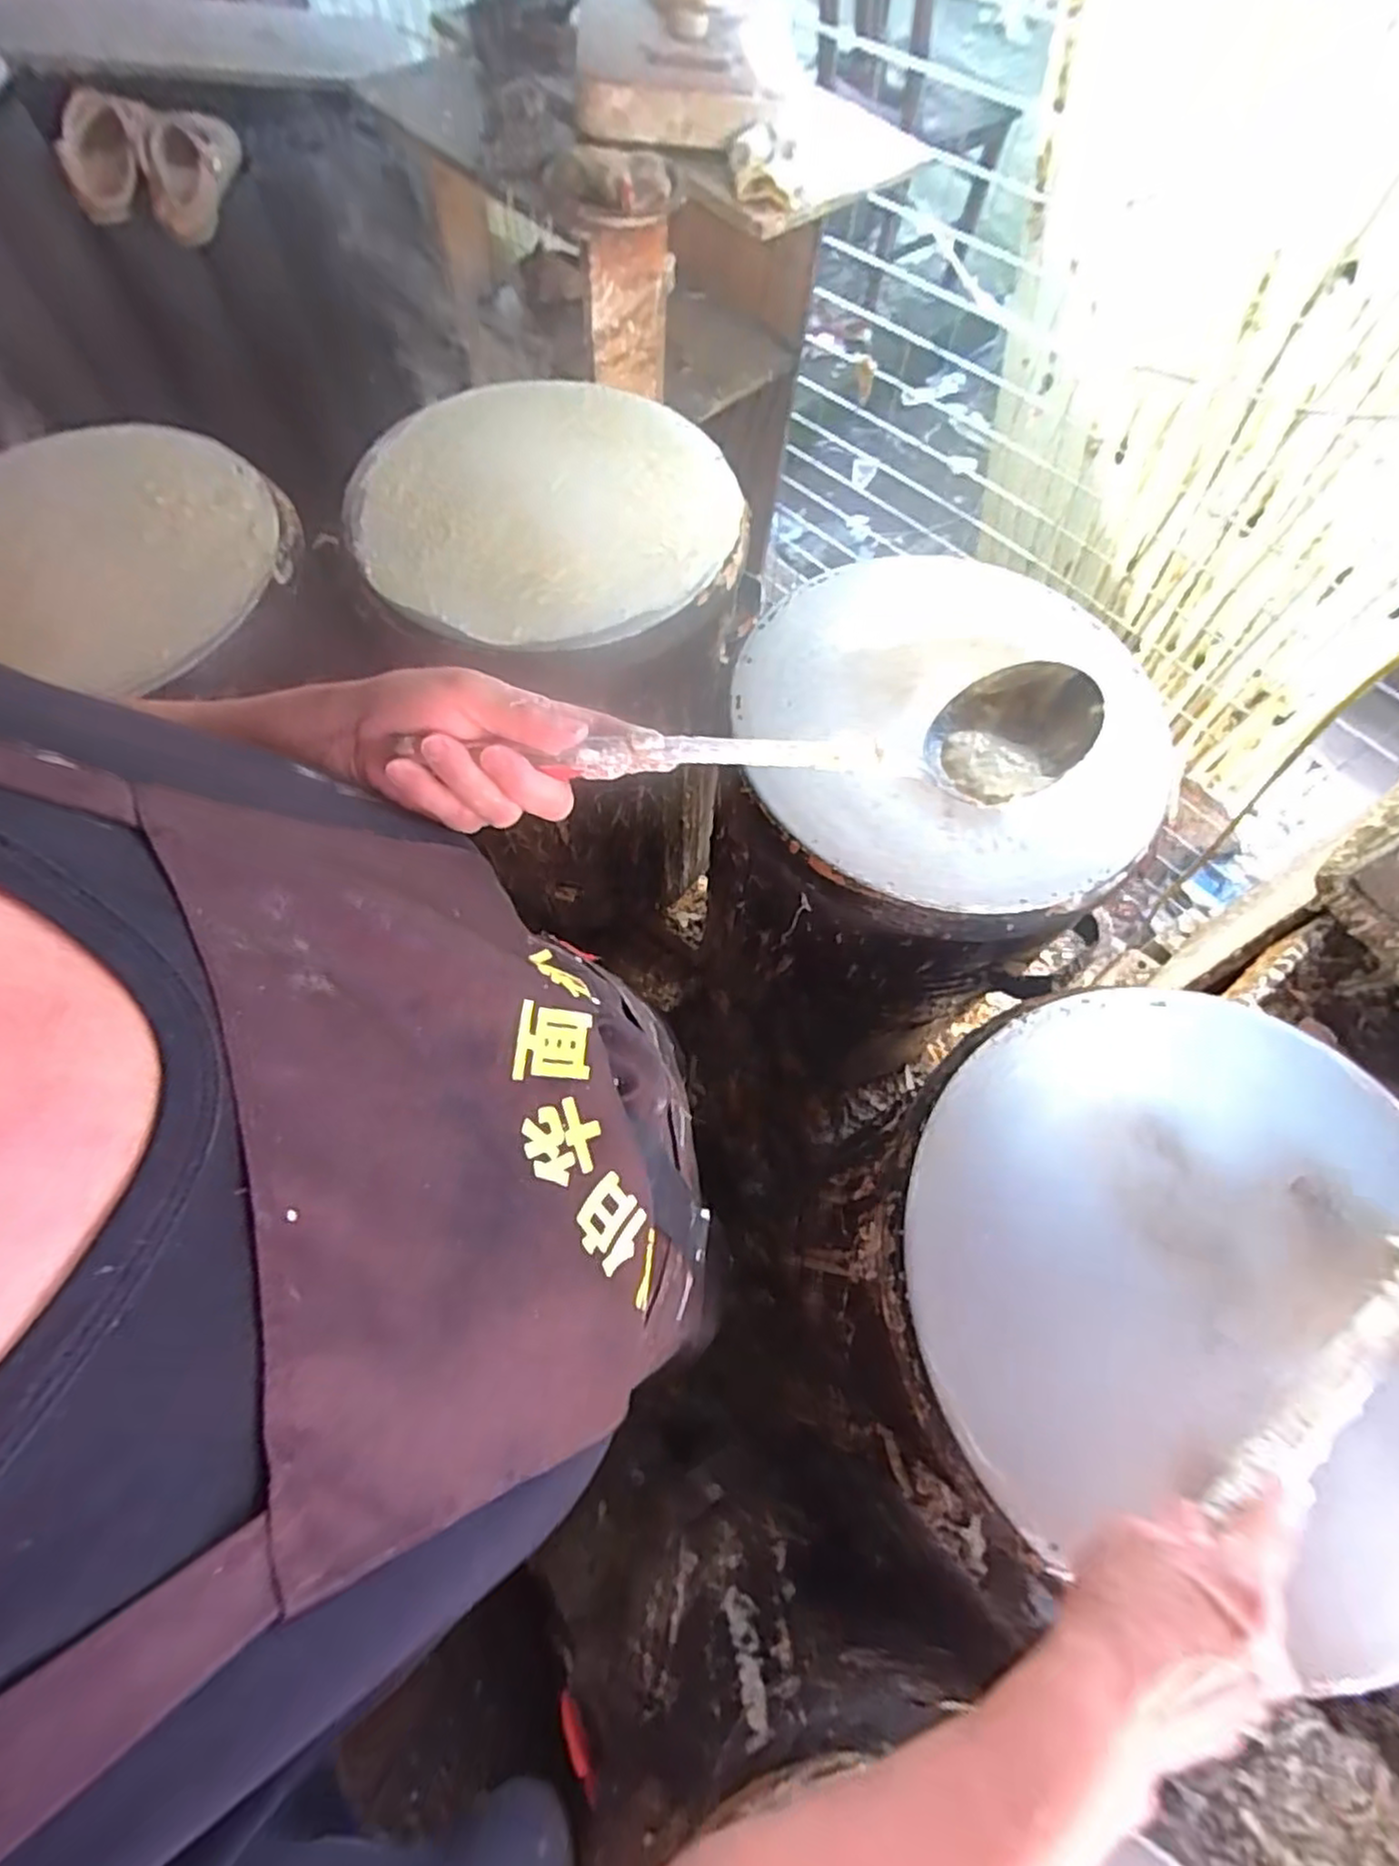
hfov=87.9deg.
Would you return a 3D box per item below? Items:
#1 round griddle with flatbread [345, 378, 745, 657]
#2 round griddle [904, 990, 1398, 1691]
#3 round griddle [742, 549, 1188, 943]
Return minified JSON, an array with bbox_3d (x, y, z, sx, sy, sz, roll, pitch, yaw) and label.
[{"bbox_3d":[-0.145,-0.416,0.708,0.362,0.023,0.341,1,66,-1],"label":"round griddle with flatbread"},{"bbox_3d":[0.324,0.207,0.452,0.358,0.030,0.343,1,66,-1],"label":"round griddle"},{"bbox_3d":[0.214,-0.183,0.626,0.361,0.043,0.370,0,67,0],"label":"round griddle"}]

